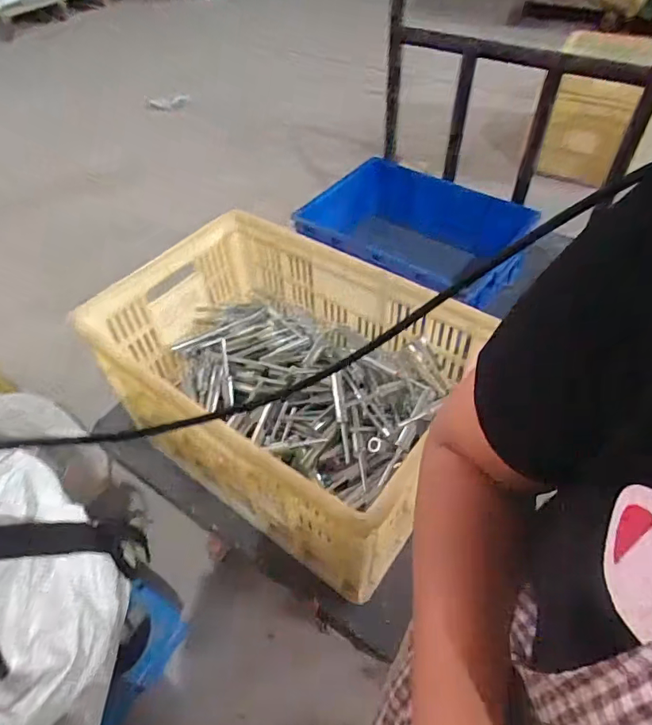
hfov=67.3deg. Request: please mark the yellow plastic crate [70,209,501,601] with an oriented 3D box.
[{"bbox_3d":[-0.053,0.025,0.684,0.456,0.235,0.306,28,56,25],"label":"yellow plastic crate"}]

